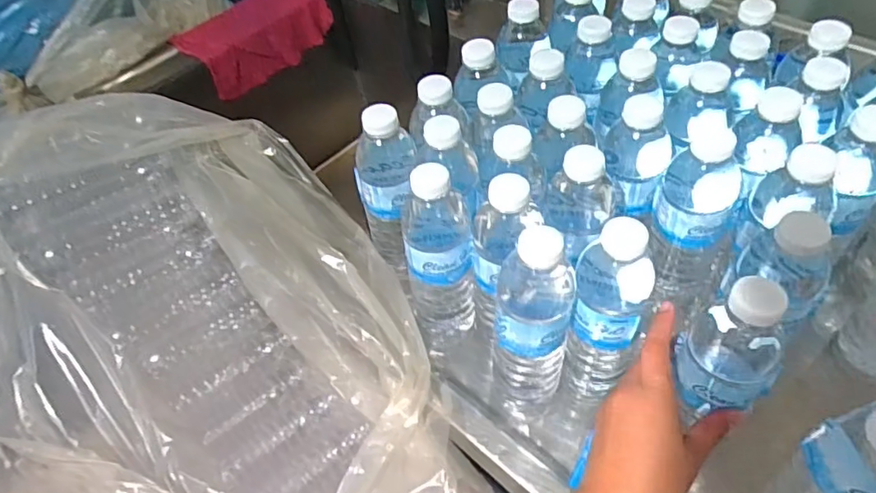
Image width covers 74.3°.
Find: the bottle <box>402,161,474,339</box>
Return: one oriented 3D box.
[{"bbox_3d":[0.002,0.013,0.528,0.061,0.198,0.057,-11,51,-2],"label":"bottle"}]

